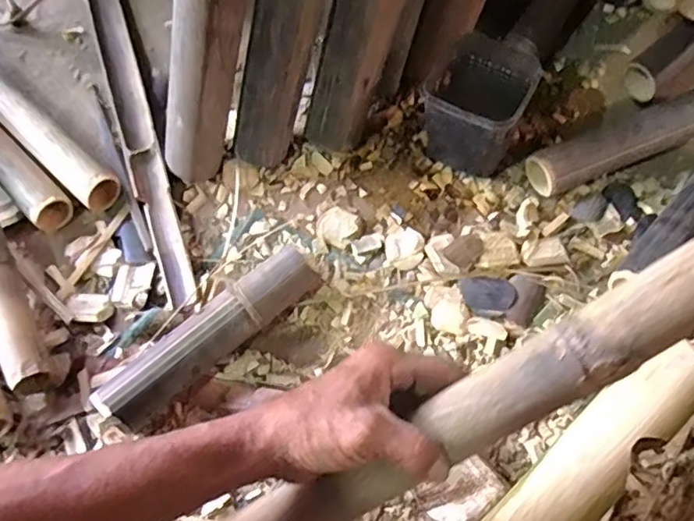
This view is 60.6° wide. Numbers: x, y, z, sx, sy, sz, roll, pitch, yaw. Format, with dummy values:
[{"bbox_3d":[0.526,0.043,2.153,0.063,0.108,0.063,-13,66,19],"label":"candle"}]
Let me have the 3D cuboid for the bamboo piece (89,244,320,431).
[{"bbox_3d":[-0.145,0.083,0.644,0.251,0.060,0.060,-41,69,-15],"label":"bamboo piece"}]

